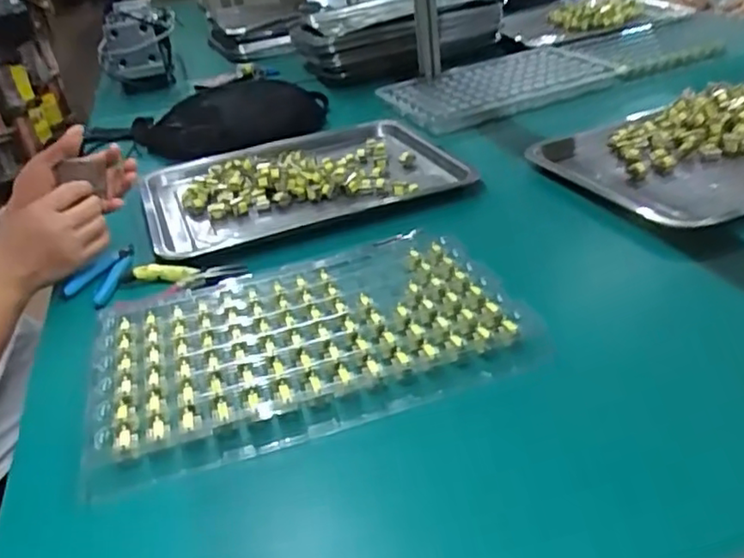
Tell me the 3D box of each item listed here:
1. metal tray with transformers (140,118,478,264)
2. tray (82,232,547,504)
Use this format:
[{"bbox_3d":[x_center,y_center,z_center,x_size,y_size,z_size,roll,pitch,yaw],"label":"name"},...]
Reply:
[{"bbox_3d":[-0.094,-0.134,0.823,0.377,0.029,0.288,-17,32,-15],"label":"metal tray with transformers"},{"bbox_3d":[-0.061,0.043,0.531,0.327,0.022,0.229,-17,32,-15],"label":"tray"}]

